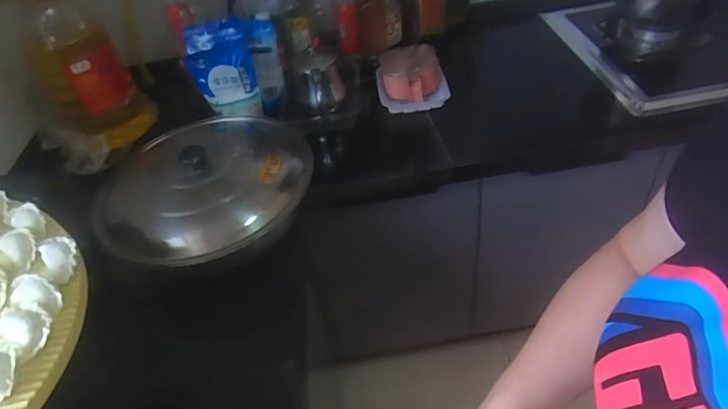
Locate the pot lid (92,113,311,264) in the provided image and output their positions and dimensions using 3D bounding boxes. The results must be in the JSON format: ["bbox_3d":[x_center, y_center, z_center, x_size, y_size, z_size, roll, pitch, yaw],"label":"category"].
[{"bbox_3d":[-0.244,-0.049,0.718,0.314,0.070,0.302,-5,46,5],"label":"pot lid"}]

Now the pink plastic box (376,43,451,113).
[{"bbox_3d":[0.092,-0.259,0.959,0.134,0.059,0.148,-11,45,-1],"label":"pink plastic box"}]

